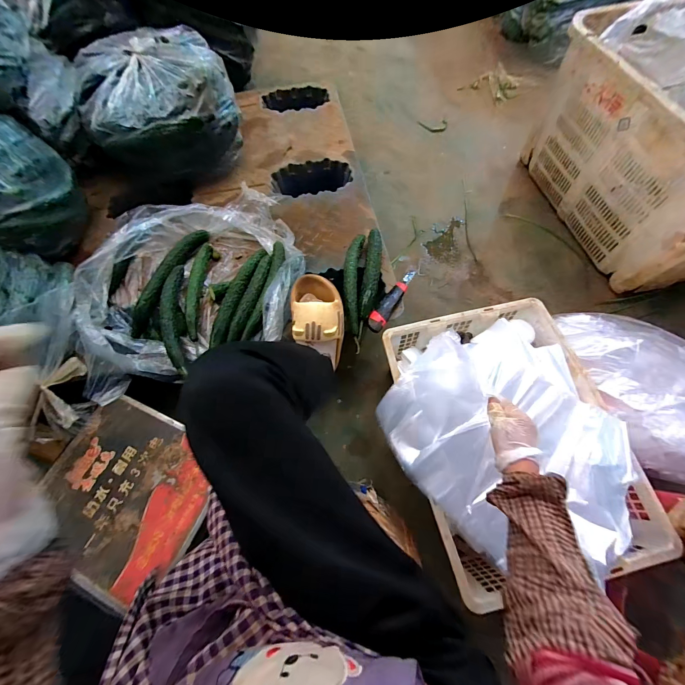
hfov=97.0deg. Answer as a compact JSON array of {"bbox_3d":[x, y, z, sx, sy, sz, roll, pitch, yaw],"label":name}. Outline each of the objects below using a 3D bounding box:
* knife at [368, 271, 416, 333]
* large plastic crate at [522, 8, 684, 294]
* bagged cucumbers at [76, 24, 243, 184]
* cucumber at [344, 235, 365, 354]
[{"bbox_3d":[0.115,-0.102,0.701,0.037,0.018,0.191,29,71,14],"label":"knife"},{"bbox_3d":[0.862,-0.502,0.809,0.466,0.364,0.651,-13,67,-4],"label":"large plastic crate"},{"bbox_3d":[-0.526,-0.676,0.877,0.386,0.240,0.425,-25,68,-8],"label":"bagged cucumbers"},{"bbox_3d":[0.023,-0.139,0.714,0.048,0.035,0.283,3,67,3],"label":"cucumber"}]

